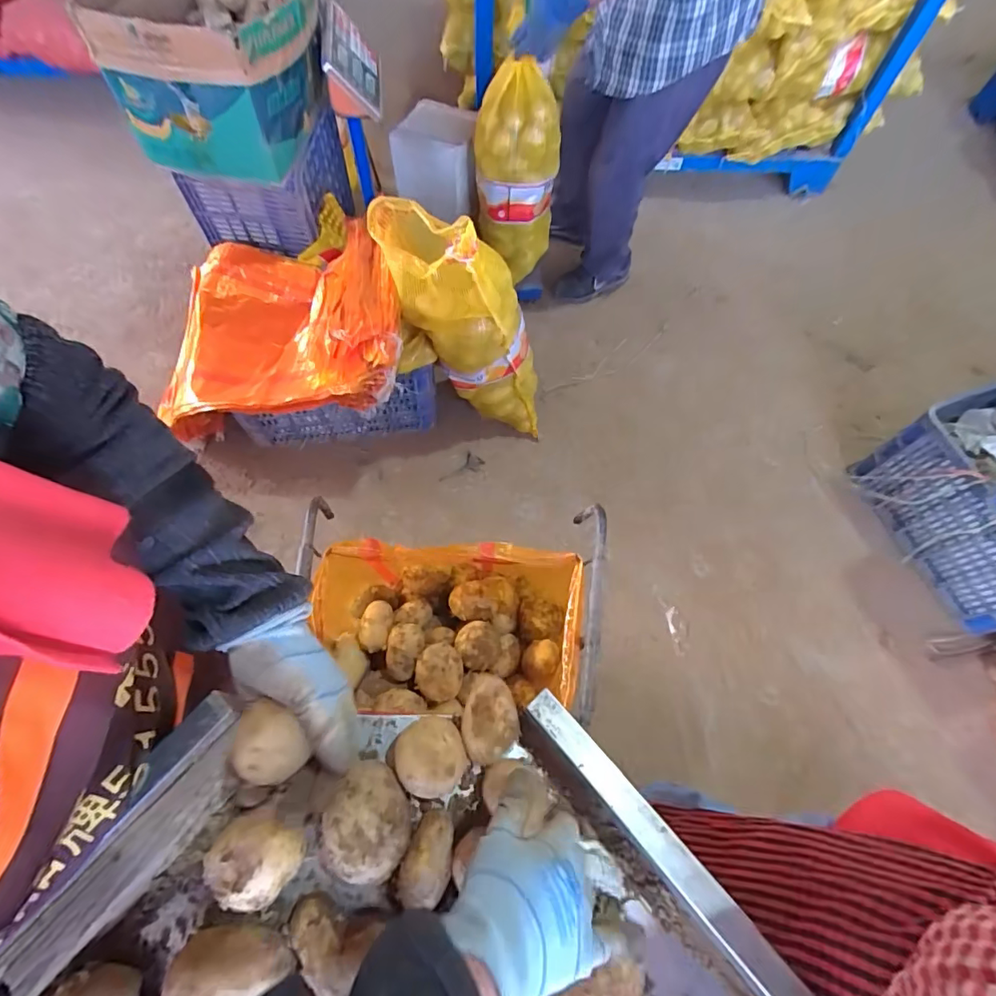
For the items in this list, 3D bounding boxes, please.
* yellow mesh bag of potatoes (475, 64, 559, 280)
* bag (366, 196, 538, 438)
[{"bbox_3d":[0.047,-0.862,1.377,0.206,0.457,0.169,3,65,-1],"label":"yellow mesh bag of potatoes"},{"bbox_3d":[-0.052,-0.351,1.193,0.244,0.632,0.226,-1,63,22],"label":"bag"}]

